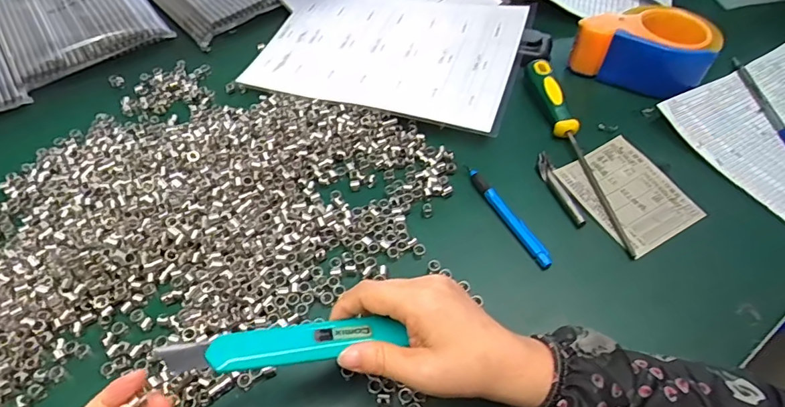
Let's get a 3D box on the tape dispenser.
[{"bbox_3d":[0.279,-0.175,0.535,0.132,0.061,0.086,26,59,20],"label":"tape dispenser"}]

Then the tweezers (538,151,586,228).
[{"bbox_3d":[0.157,-0.014,0.456,0.012,0.009,0.085,-14,54,-8],"label":"tweezers"}]

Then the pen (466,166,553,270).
[{"bbox_3d":[0.104,0.010,0.435,0.010,0.014,0.118,-24,56,-14],"label":"pen"}]

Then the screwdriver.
[{"bbox_3d":[0.183,-0.060,0.473,0.022,0.023,0.239,-12,54,-6],"label":"screwdriver"}]

